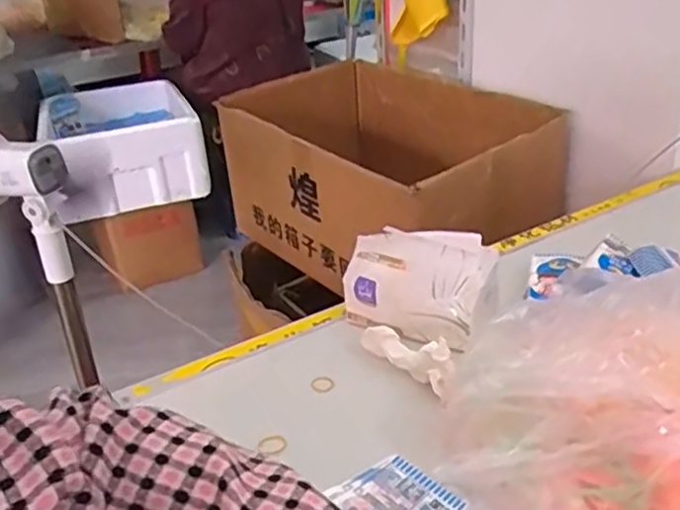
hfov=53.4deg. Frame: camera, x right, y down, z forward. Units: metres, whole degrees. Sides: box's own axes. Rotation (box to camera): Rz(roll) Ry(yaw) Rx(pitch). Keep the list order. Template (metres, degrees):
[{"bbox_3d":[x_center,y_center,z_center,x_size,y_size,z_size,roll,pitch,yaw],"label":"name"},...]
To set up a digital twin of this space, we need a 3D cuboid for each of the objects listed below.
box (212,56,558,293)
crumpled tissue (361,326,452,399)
[{"bbox_3d":[0.074,-0.135,1.172,0.546,0.257,0.393,21,36,39],"label":"box"},{"bbox_3d":[0.059,0.084,0.591,0.026,0.038,0.100,-24,34,-34],"label":"crumpled tissue"}]

